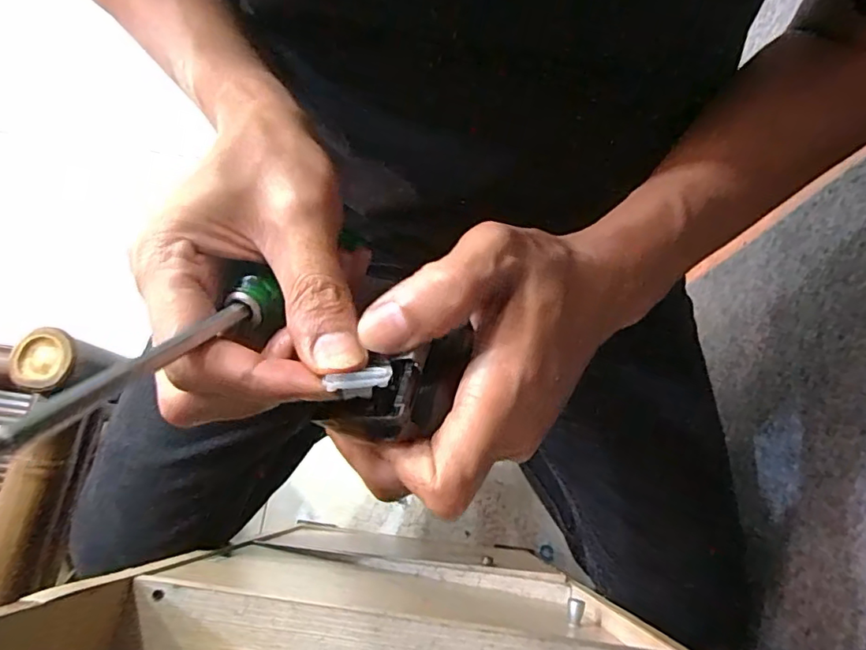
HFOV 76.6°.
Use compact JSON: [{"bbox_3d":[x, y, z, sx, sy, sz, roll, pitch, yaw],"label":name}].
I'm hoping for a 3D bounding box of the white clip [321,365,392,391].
[{"bbox_3d":[-0.024,0.018,0.175,0.021,0.004,0.006,-8,75,-9],"label":"white clip"}]

